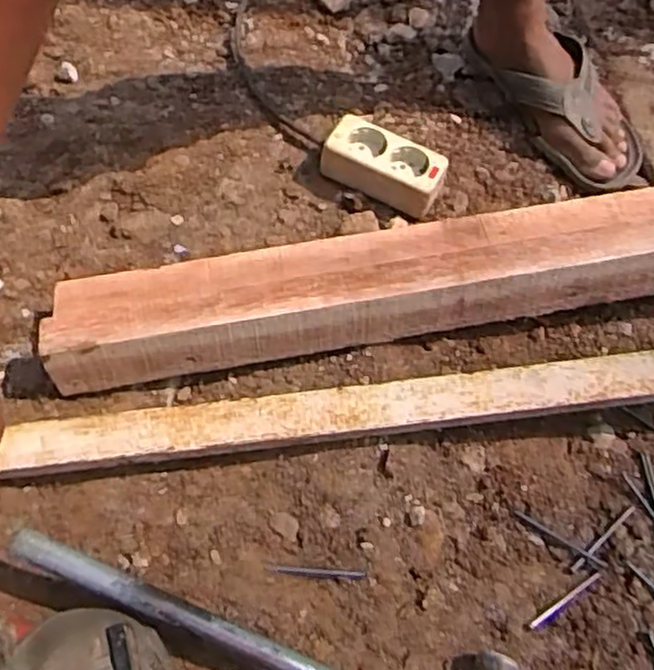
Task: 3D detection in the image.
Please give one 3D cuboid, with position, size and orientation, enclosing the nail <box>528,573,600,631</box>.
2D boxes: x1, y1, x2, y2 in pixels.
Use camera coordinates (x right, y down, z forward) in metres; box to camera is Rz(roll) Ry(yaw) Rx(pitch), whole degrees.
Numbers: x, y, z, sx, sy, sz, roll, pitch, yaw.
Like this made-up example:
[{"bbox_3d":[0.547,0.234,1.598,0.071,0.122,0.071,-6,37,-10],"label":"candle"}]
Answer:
[{"bbox_3d":[0.171,0.191,0.525,0.065,0.004,0.006,-30,64,-17],"label":"nail"}]

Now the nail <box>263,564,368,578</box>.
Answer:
[{"bbox_3d":[-0.007,0.169,0.525,0.071,0.005,0.004,4,59,1],"label":"nail"}]

